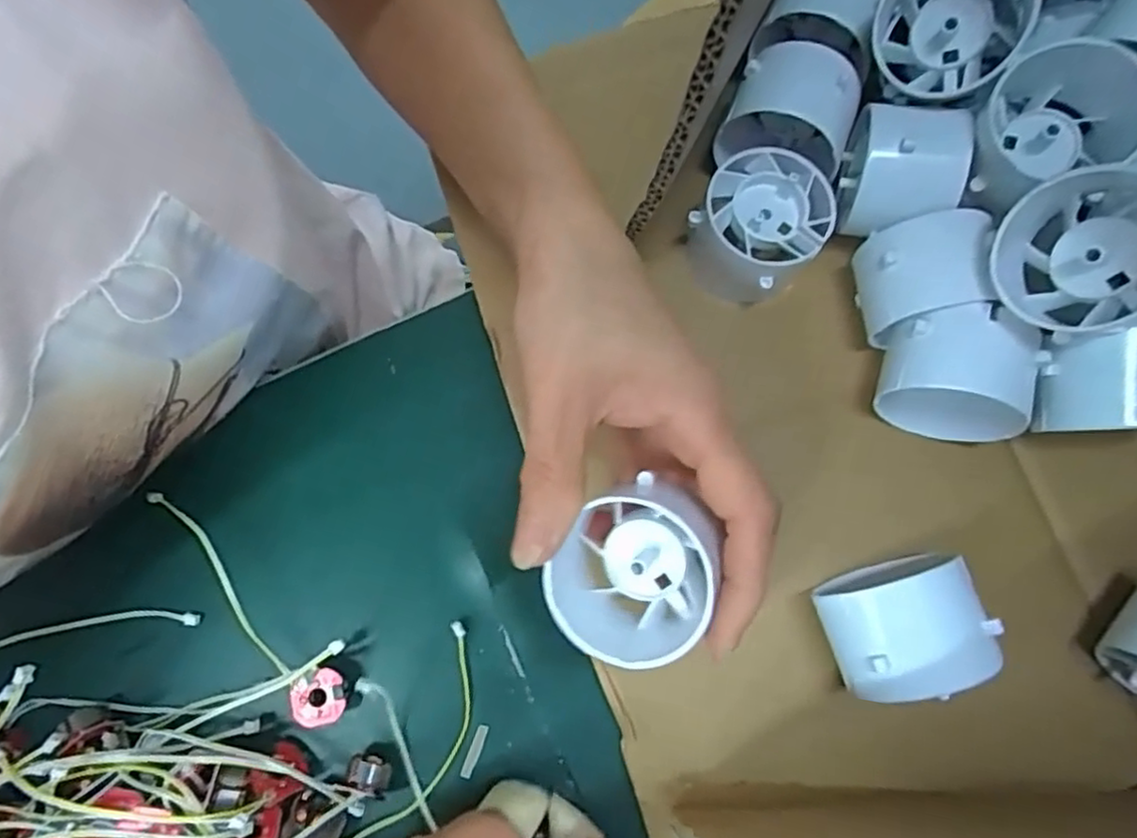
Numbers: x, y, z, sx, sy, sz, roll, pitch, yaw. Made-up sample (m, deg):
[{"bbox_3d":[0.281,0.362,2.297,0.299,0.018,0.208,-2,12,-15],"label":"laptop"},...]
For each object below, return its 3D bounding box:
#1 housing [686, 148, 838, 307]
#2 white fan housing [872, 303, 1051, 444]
[{"bbox_3d":[0.074,-0.075,0.264,0.046,0.036,0.050,0,74,1],"label":"housing"},{"bbox_3d":[0.140,-0.015,0.245,0.051,0.049,0.035,18,75,6],"label":"white fan housing"}]

